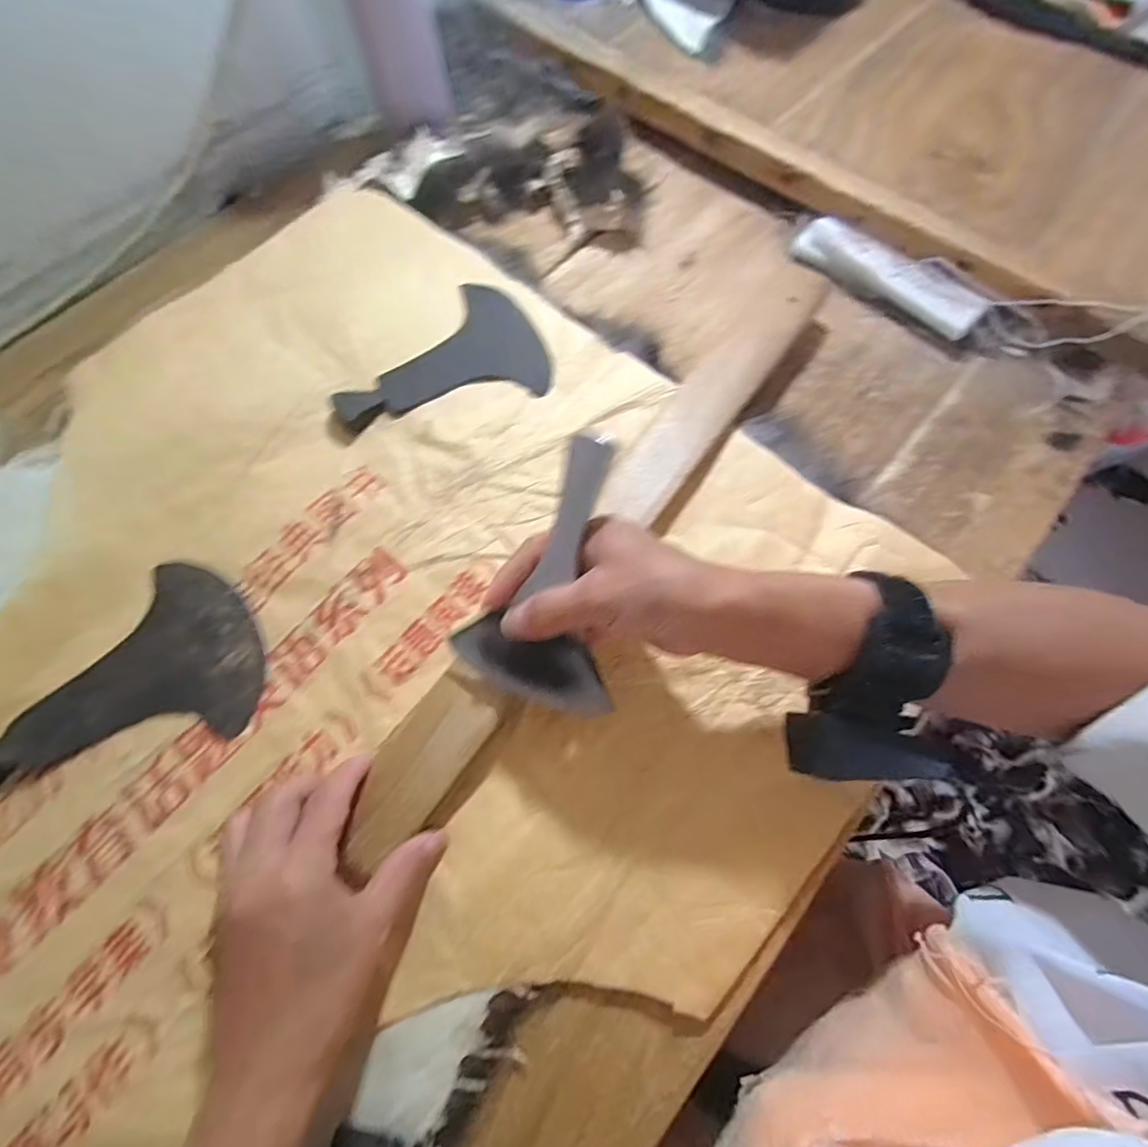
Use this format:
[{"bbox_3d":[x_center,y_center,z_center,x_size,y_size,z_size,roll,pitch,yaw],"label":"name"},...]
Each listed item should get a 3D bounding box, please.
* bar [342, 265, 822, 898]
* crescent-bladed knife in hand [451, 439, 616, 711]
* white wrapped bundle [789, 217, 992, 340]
[{"bbox_3d":[0.033,-0.043,0.351,0.046,0.014,0.494,35,73,11],"label":"bar"},{"bbox_3d":[-0.011,0.000,0.280,0.084,0.014,0.136,14,101,5],"label":"crescent-bladed knife in hand"},{"bbox_3d":[0.252,-0.241,0.441,0.152,0.023,0.035,38,76,12],"label":"white wrapped bundle"}]

